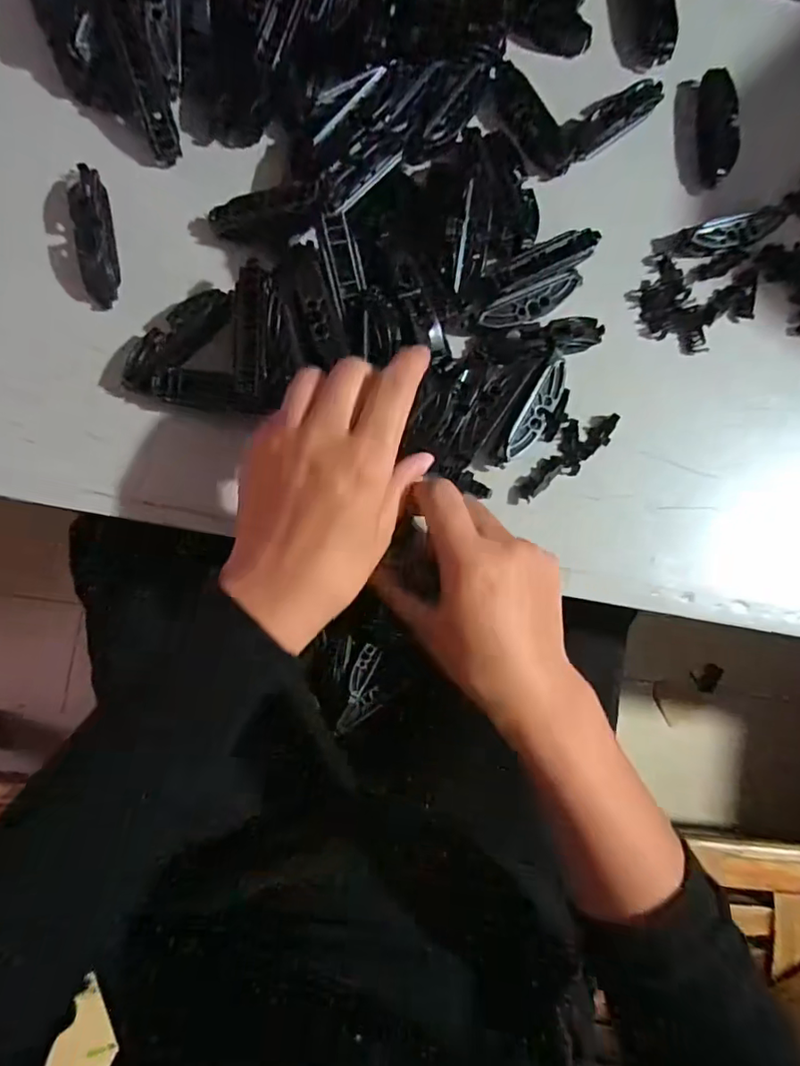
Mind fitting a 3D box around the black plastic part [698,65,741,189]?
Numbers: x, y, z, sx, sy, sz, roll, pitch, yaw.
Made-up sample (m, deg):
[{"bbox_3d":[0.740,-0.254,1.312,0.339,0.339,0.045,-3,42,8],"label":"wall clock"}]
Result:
[{"bbox_3d":[0.212,-0.272,0.365,0.024,0.009,0.077,4,87,-6],"label":"black plastic part"}]

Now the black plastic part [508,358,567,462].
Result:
[{"bbox_3d":[0.084,-0.075,0.336,0.017,0.011,0.065,28,85,-5],"label":"black plastic part"}]

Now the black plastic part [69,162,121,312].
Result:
[{"bbox_3d":[-0.173,-0.166,0.310,0.017,0.021,0.073,-4,88,-7],"label":"black plastic part"}]

